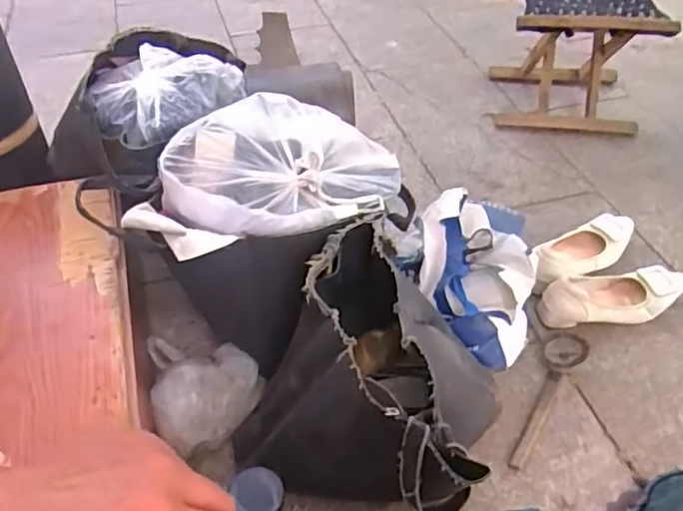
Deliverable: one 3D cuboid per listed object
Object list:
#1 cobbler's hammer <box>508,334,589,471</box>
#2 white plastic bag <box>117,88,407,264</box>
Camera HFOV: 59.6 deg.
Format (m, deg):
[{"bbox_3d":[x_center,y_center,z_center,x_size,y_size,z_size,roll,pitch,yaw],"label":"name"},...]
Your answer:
[{"bbox_3d":[0.285,0.194,0.826,0.051,0.033,0.235,24,51,21],"label":"cobbler's hammer"},{"bbox_3d":[-0.091,-0.110,0.751,0.354,0.110,0.184,-14,48,-13],"label":"white plastic bag"}]

